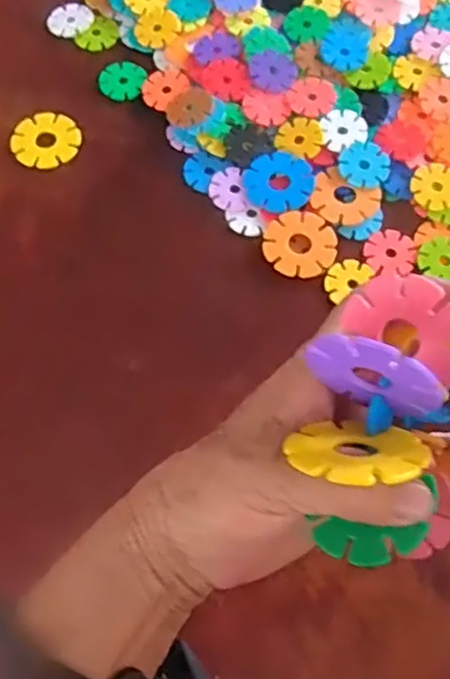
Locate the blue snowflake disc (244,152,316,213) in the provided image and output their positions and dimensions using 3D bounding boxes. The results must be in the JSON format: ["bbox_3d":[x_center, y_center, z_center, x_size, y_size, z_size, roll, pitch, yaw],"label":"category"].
[{"bbox_3d":[0.034,-0.099,0.440,0.042,0.004,0.045,0,66,-1],"label":"blue snowflake disc"}]

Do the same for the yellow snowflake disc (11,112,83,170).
[{"bbox_3d":[-0.116,-0.130,0.456,0.043,0.006,0.039,-30,70,-13],"label":"yellow snowflake disc"}]

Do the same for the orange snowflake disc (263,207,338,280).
[{"bbox_3d":[0.046,-0.058,0.424,0.044,0.006,0.044,0,66,-1],"label":"orange snowflake disc"}]

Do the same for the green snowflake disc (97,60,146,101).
[{"bbox_3d":[-0.069,-0.178,0.476,0.030,0.004,0.032,0,66,-1],"label":"green snowflake disc"}]

